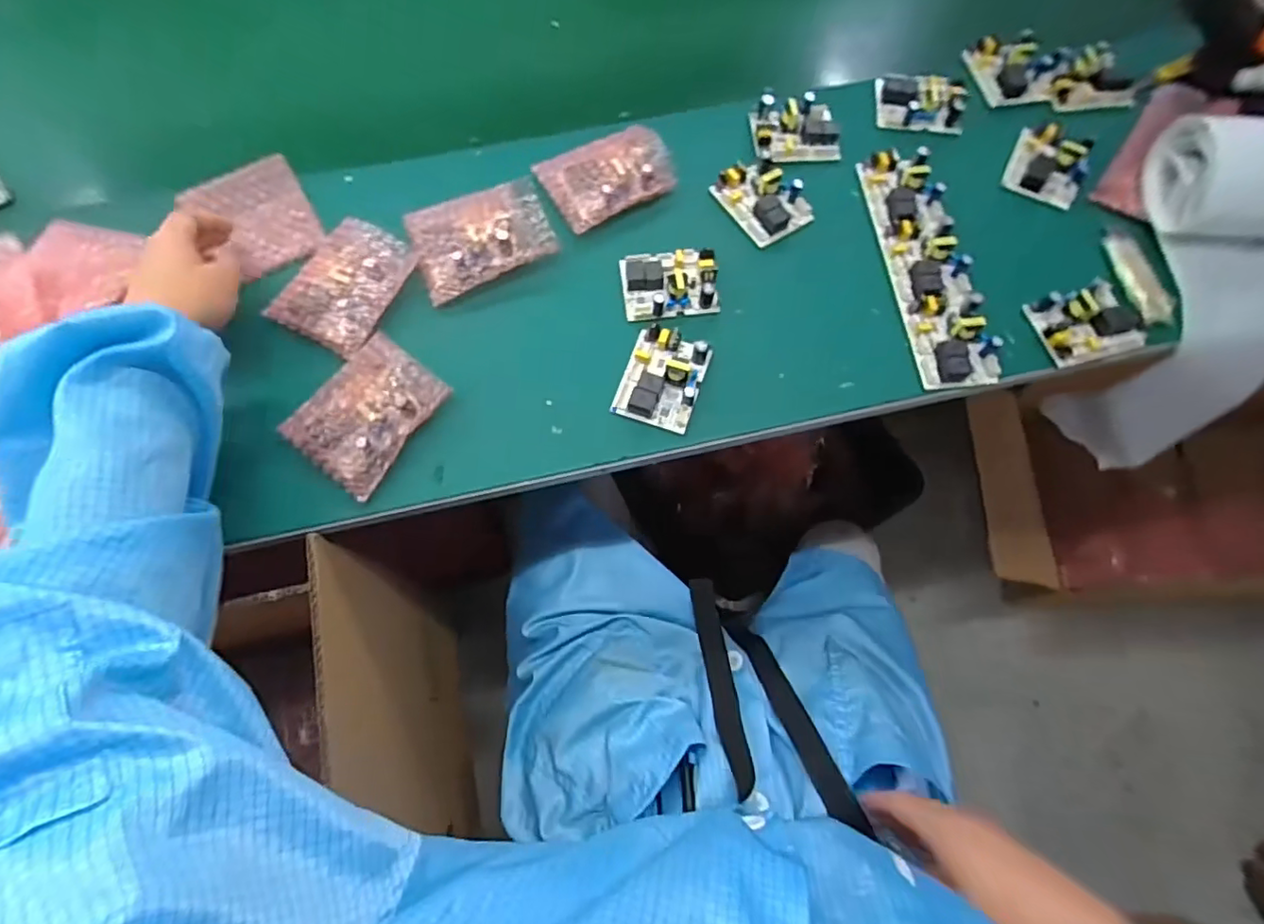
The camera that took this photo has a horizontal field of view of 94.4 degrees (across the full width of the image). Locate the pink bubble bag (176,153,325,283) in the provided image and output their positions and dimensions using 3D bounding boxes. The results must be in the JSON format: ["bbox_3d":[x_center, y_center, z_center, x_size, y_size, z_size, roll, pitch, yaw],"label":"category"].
[{"bbox_3d":[-0.347,-0.225,0.540,0.094,0.018,0.120,-31,72,-11],"label":"pink bubble bag"}]

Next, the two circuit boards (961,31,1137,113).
[{"bbox_3d":[0.434,-0.404,0.598,0.160,0.024,0.087,0,67,2],"label":"two circuit boards"}]

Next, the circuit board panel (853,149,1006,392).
[{"bbox_3d":[0.261,-0.178,0.516,0.066,0.027,0.238,-5,67,-1],"label":"circuit board panel"}]

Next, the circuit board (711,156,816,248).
[{"bbox_3d":[0.120,-0.244,0.536,0.062,0.025,0.081,-33,70,-12],"label":"circuit board"}]

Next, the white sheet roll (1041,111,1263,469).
[{"bbox_3d":[0.553,-0.140,0.593,0.098,0.380,0.166,-23,42,-8],"label":"white sheet roll"}]

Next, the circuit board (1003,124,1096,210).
[{"bbox_3d":[0.402,-0.290,0.559,0.064,0.029,0.072,24,70,11],"label":"circuit board"}]

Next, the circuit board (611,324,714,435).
[{"bbox_3d":[0.025,-0.070,0.473,0.061,0.028,0.079,17,68,9],"label":"circuit board"}]

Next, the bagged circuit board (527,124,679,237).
[{"bbox_3d":[-0.020,-0.266,0.538,0.116,0.032,0.082,-28,69,-10],"label":"bagged circuit board"}]

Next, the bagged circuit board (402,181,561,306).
[{"bbox_3d":[-0.130,-0.202,0.511,0.121,0.032,0.091,-23,68,-8],"label":"bagged circuit board"}]

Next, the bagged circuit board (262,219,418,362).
[{"bbox_3d":[-0.241,-0.152,0.493,0.086,0.023,0.108,26,70,12],"label":"bagged circuit board"}]

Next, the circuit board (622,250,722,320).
[{"bbox_3d":[0.033,-0.154,0.504,0.081,0.024,0.060,-6,67,-1],"label":"circuit board"}]

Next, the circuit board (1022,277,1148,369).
[{"bbox_3d":[0.389,-0.120,0.494,0.091,0.016,0.063,-17,67,-6],"label":"circuit board"}]

